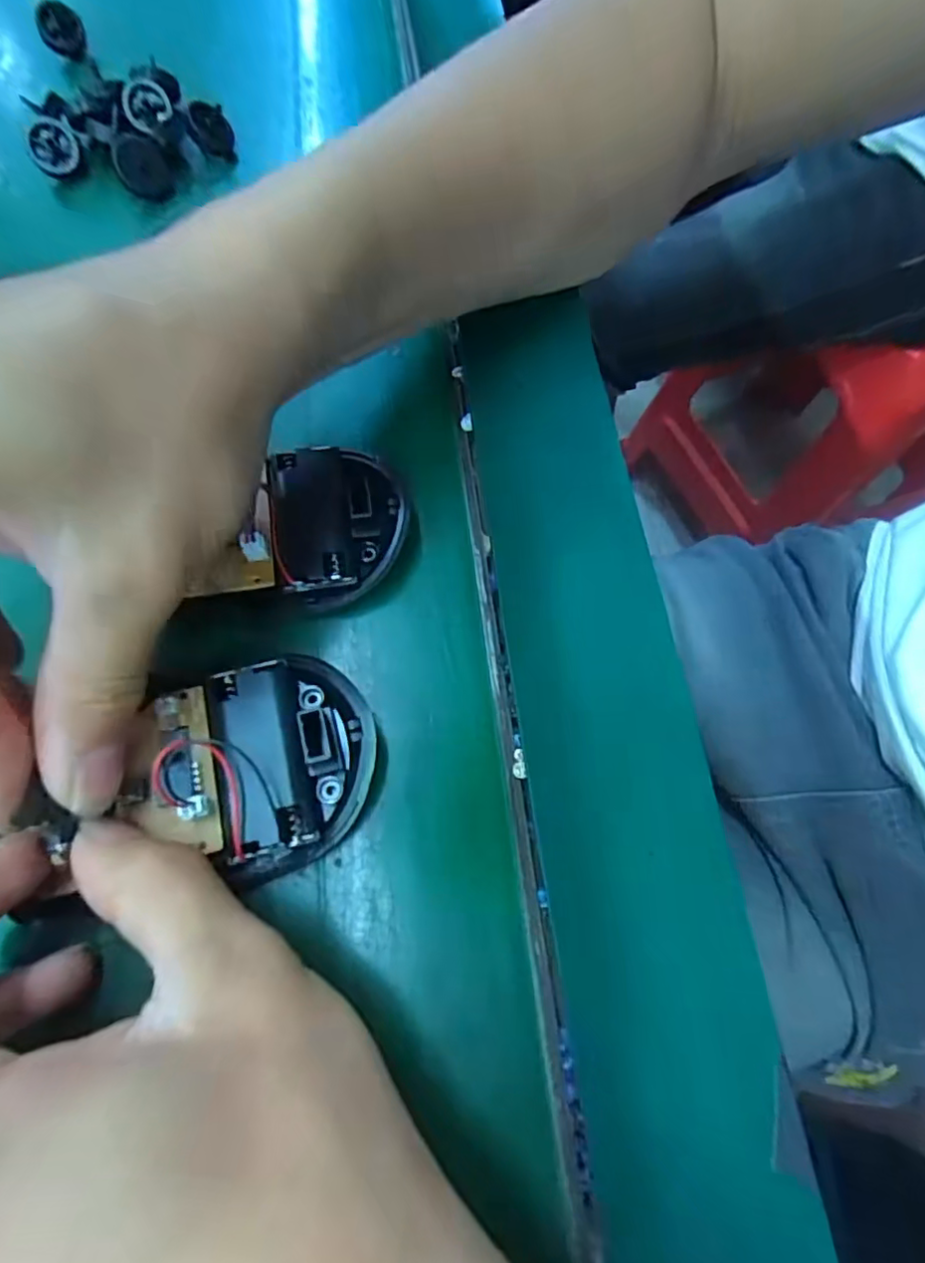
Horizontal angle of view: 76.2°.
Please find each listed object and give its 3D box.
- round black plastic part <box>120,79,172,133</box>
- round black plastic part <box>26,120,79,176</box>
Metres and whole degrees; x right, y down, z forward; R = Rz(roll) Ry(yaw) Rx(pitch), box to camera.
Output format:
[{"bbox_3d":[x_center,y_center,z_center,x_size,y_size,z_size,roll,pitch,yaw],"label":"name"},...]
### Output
[{"bbox_3d":[-0.137,-0.228,0.255,0.019,0.004,0.020,-27,102,-6],"label":"round black plastic part"},{"bbox_3d":[-0.171,-0.202,0.247,0.019,0.016,0.008,-31,71,-12],"label":"round black plastic part"}]

